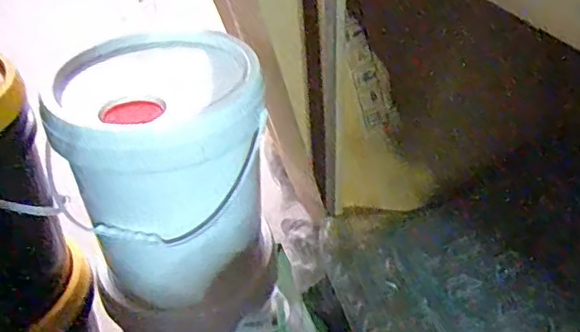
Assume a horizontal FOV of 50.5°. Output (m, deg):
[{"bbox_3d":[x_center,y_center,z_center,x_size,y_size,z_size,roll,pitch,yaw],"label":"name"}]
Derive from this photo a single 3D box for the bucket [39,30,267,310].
[{"bbox_3d":[-0.197,0.004,1.007,0.296,0.334,0.324,-11,37,-12],"label":"bucket"}]

